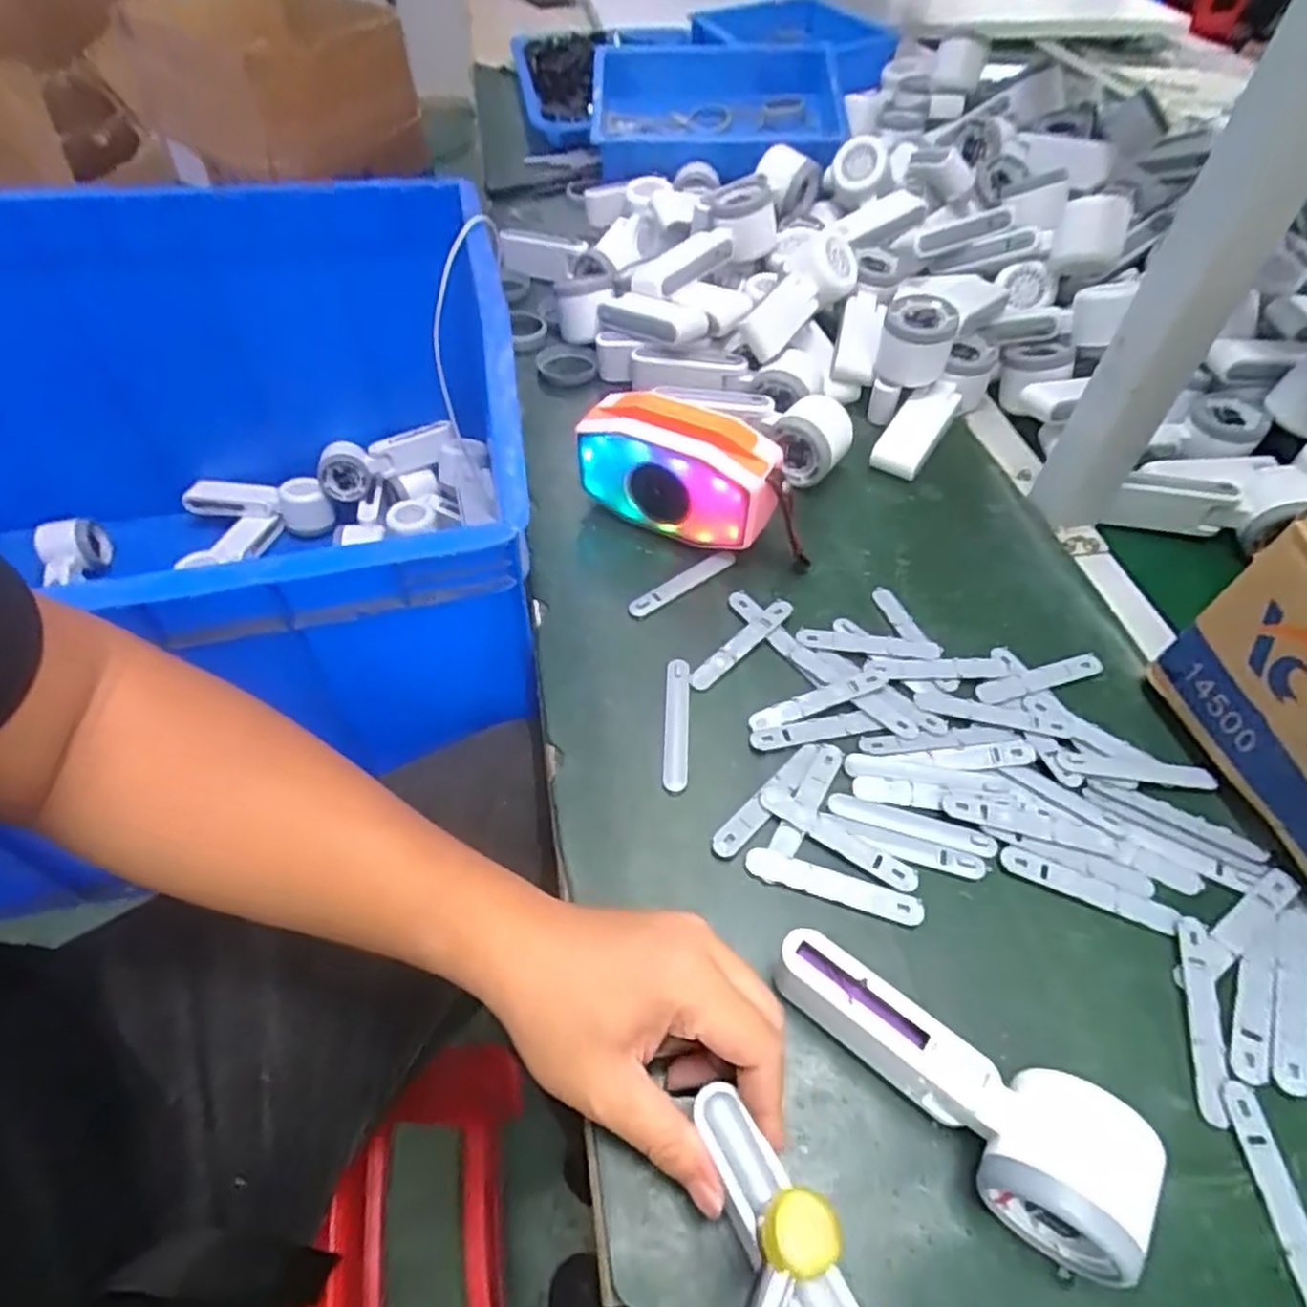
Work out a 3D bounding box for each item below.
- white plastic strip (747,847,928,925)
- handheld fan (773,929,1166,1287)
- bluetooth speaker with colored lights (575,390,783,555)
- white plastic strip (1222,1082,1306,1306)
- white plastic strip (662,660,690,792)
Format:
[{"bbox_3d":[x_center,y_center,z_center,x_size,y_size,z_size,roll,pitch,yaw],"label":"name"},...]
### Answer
[{"bbox_3d":[0.098,0.127,0.403,0.095,0.005,0.016,16,54,11],"label":"white plastic strip"},{"bbox_3d":[0.126,0.189,0.325,0.161,0.056,0.055,29,58,19],"label":"handheld fan"},{"bbox_3d":[0.017,-0.128,0.540,0.146,0.099,0.048,23,56,15],"label":"bluetooth speaker with colored lights"},{"bbox_3d":[0.274,0.241,0.319,0.016,0.004,0.094,-1,53,-2],"label":"white plastic strip"},{"bbox_3d":[0.014,0.043,0.456,0.015,0.008,0.088,2,53,1],"label":"white plastic strip"}]

